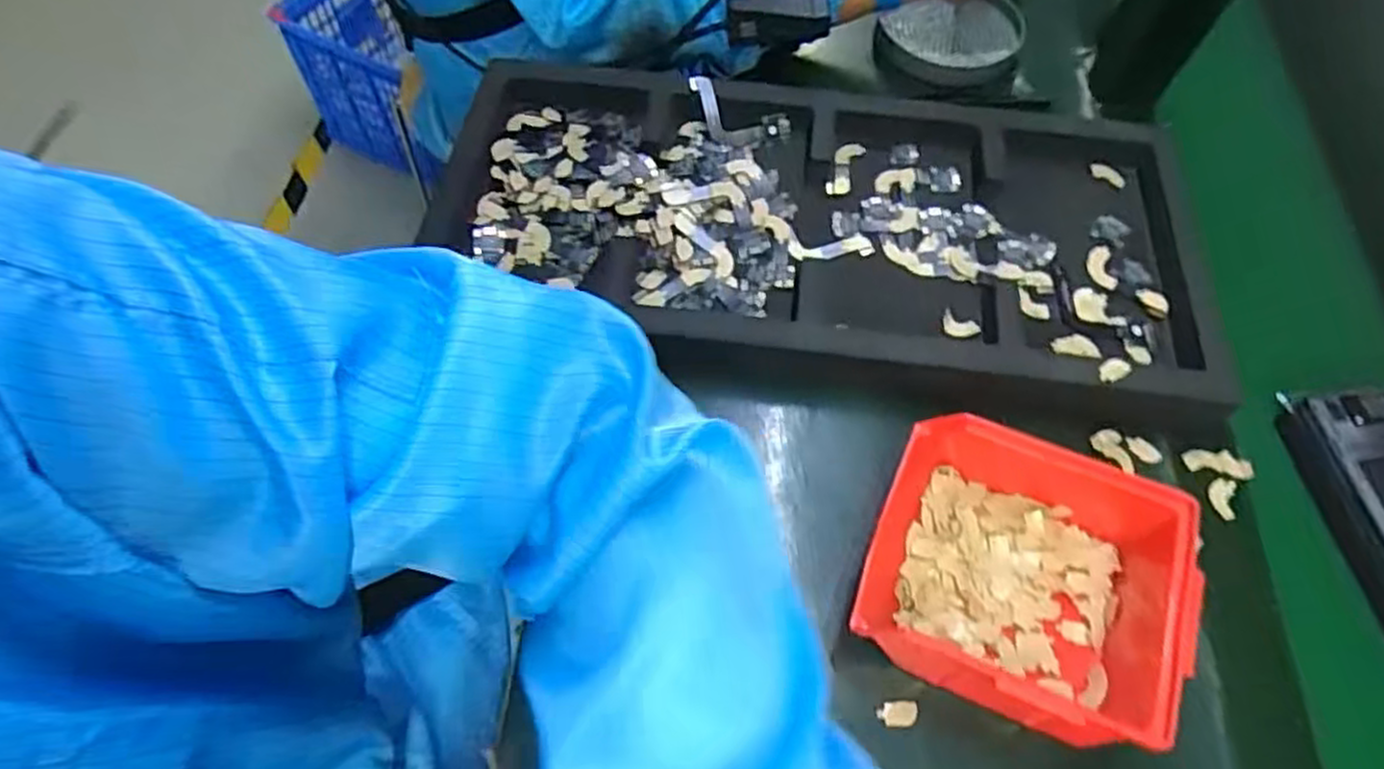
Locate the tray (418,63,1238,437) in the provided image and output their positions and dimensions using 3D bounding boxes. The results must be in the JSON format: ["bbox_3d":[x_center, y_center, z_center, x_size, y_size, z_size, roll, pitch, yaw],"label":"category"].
[{"bbox_3d":[0.077,-0.108,0.509,0.489,0.043,0.233,8,61,0],"label":"tray"}]

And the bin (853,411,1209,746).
[{"bbox_3d":[0.165,0.096,0.378,0.145,0.066,0.122,23,62,8],"label":"bin"}]

